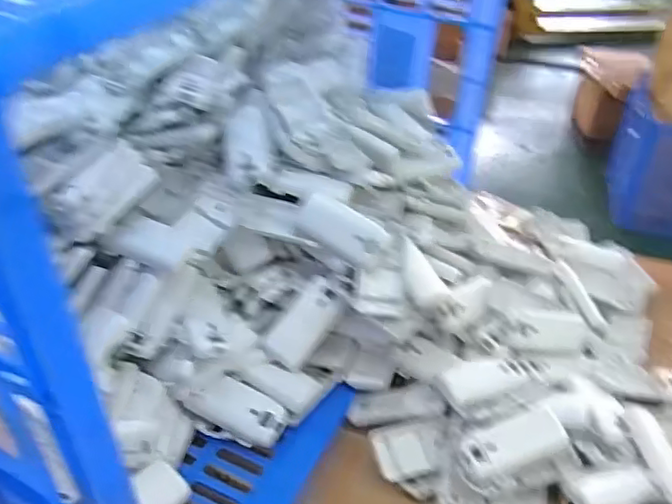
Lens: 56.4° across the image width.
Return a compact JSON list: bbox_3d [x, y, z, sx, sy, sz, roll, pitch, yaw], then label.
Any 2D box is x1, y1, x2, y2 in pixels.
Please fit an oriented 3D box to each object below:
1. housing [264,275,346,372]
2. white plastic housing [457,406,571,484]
[{"bbox_3d":[-0.031,0.072,0.631,0.046,0.017,0.090,43,80,-5],"label":"housing"},{"bbox_3d":[0.160,0.174,0.570,0.101,0.021,0.042,-15,41,-20],"label":"white plastic housing"}]

